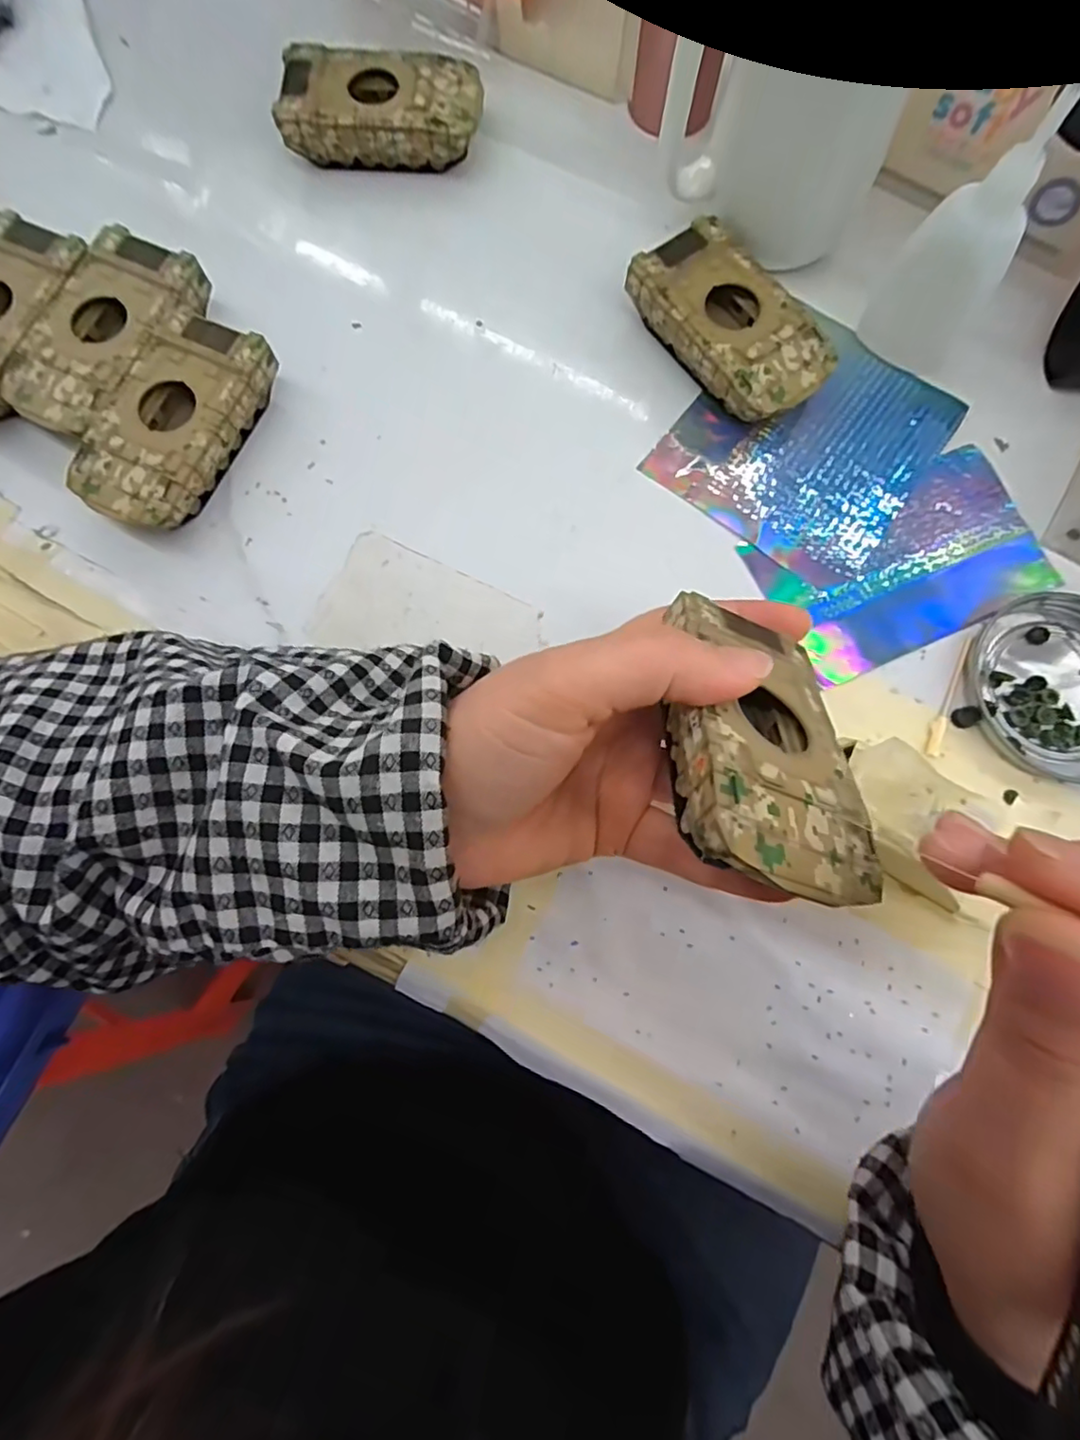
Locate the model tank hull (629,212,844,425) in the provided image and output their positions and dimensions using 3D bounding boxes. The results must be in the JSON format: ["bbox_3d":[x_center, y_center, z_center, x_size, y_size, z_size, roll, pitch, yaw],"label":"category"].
[{"bbox_3d":[0.086,-0.177,0.282,0.054,0.025,0.095,-40,81,-7],"label":"model tank hull"}]

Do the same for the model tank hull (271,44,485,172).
[{"bbox_3d":[-0.078,-0.305,0.310,0.095,0.027,0.049,1,78,1],"label":"model tank hull"}]

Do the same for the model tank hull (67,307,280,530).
[{"bbox_3d":[-0.159,-0.128,0.270,0.049,0.026,0.095,26,80,5],"label":"model tank hull"}]

